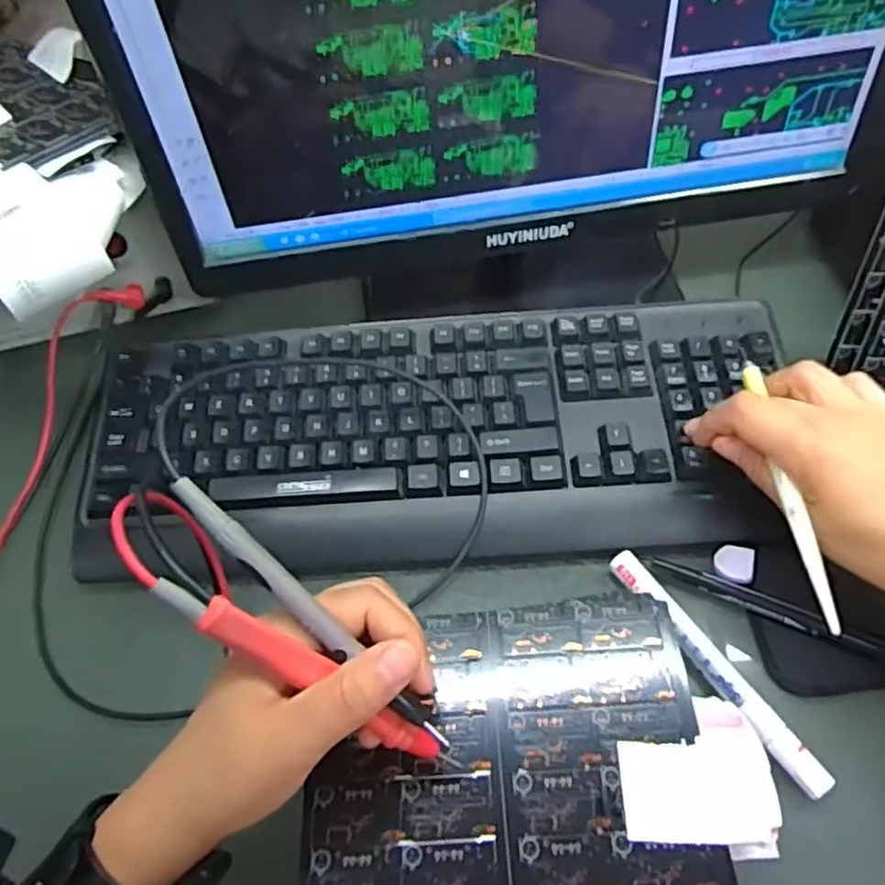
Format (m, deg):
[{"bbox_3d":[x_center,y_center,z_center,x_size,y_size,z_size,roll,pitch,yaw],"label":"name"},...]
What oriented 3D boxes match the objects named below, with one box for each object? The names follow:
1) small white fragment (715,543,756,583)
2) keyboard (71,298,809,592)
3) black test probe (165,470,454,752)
[{"bbox_3d":[0.164,0.068,0.389,0.020,0.006,0.022,7,58,8],"label":"small white fragment"},{"bbox_3d":[-0.007,-0.006,0.425,0.415,0.038,0.153,-5,57,0],"label":"keyboard"},{"bbox_3d":[-0.048,0.067,0.263,0.142,0.010,0.010,46,66,-9],"label":"black test probe"}]

